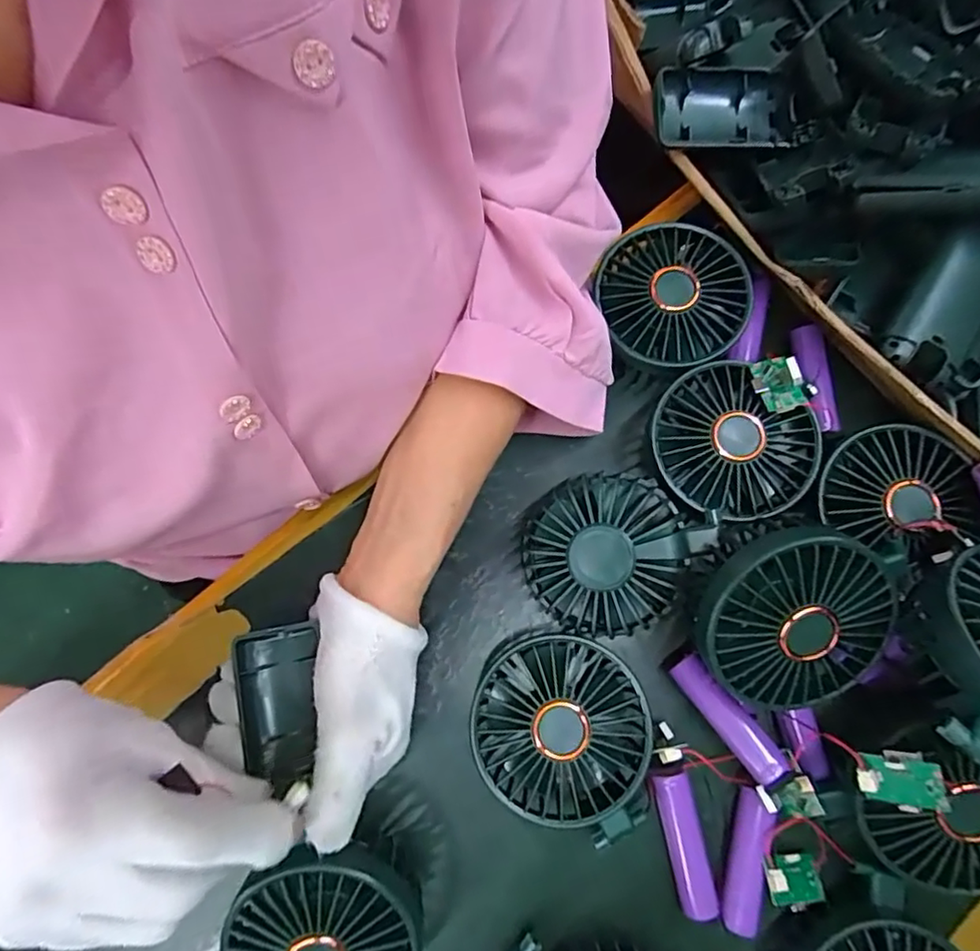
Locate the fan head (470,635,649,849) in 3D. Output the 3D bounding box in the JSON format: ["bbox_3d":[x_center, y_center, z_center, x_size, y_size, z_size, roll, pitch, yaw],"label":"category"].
[{"bbox_3d":[0.037,0.128,0.305,0.089,0.047,0.085,0,79,1],"label":"fan head"}]

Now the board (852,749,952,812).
[{"bbox_3d":[0.175,0.130,0.251,0.030,0.012,0.022,-18,80,42],"label":"board"}]

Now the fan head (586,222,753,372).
[{"bbox_3d":[0.106,-0.101,0.342,0.077,0.028,0.082,0,79,1],"label":"fan head"}]

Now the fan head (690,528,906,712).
[{"bbox_3d":[0.137,0.065,0.272,0.084,0.028,0.085,-8,107,-3],"label":"fan head"}]

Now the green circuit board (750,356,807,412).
[{"bbox_3d":[0.150,-0.049,0.308,0.019,0.013,0.031,-19,79,-2],"label":"green circuit board"}]

